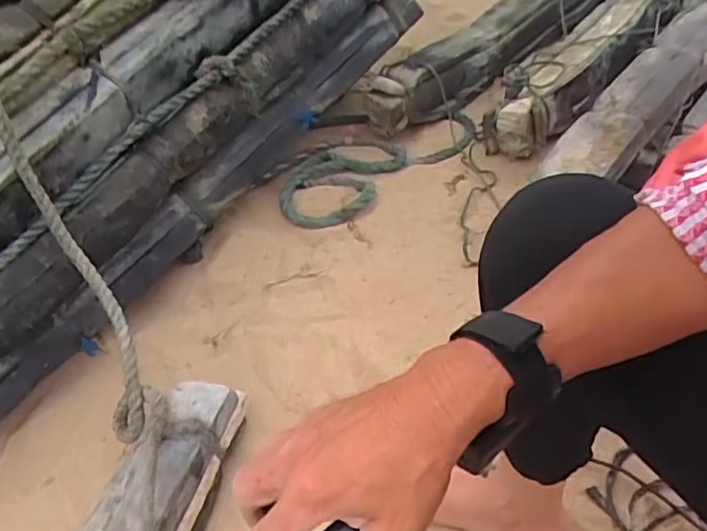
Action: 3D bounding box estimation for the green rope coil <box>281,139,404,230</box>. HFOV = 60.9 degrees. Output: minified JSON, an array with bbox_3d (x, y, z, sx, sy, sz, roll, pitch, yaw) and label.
[{"bbox_3d":[-0.022,-0.172,1.190,0.178,0.034,0.287,19,52,22],"label":"green rope coil"}]

